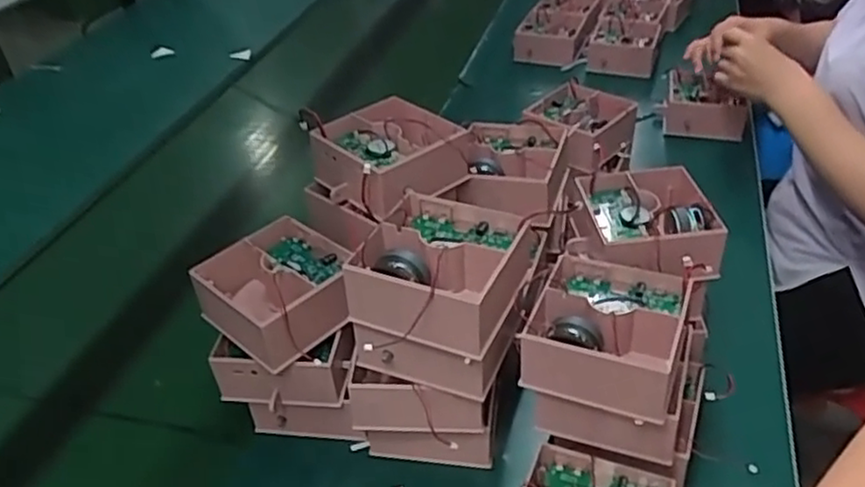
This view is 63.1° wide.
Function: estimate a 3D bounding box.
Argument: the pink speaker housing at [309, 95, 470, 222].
[{"bbox_3d":[-0.040,-0.081,0.627,0.113,0.052,0.104,-25,42,-24],"label":"pink speaker housing"}]

